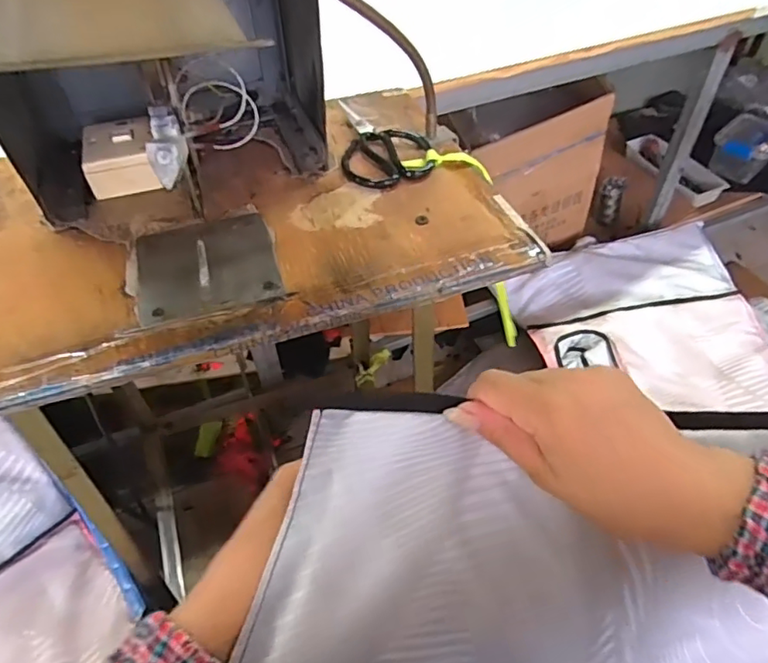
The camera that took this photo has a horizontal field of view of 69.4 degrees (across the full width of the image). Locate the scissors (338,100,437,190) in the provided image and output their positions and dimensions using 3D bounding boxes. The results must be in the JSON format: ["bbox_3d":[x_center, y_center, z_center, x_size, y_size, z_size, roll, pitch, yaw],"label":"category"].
[{"bbox_3d":[-0.002,-0.229,0.651,0.102,0.014,0.169,-10,55,-4],"label":"scissors"}]

